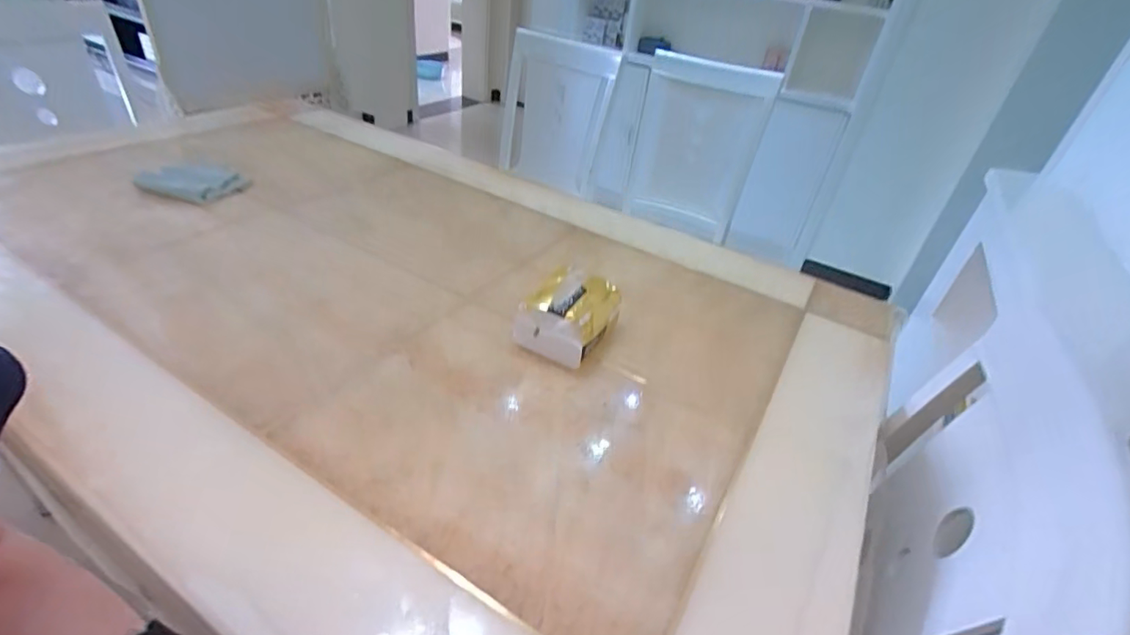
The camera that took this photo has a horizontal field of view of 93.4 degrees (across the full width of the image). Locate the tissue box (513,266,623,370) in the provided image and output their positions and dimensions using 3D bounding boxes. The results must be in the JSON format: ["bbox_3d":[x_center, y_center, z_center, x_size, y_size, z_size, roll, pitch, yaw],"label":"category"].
[{"bbox_3d":[0.007,-0.004,0.665,0.101,0.077,0.123,23,37,22],"label":"tissue box"}]

